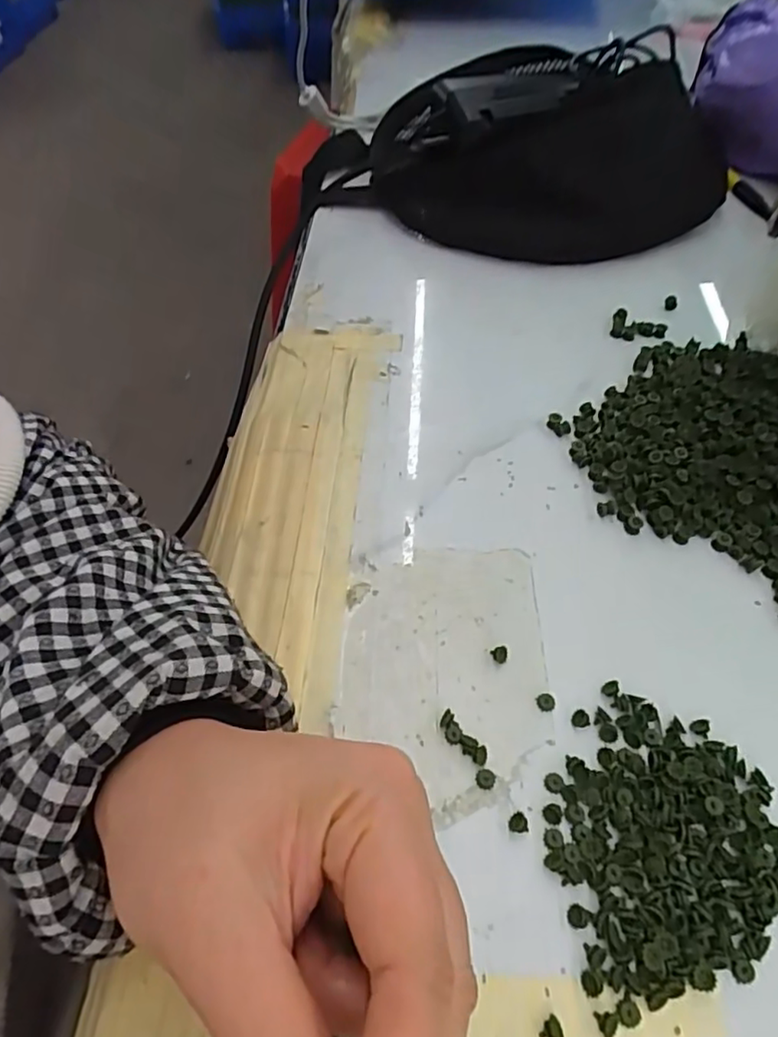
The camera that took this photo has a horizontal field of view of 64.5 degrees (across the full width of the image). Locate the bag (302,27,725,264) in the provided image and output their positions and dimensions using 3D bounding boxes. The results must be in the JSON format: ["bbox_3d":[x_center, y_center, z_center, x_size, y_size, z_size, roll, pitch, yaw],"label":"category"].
[{"bbox_3d":[0.090,-0.250,0.424,0.281,0.090,0.117,-5,55,-3],"label":"bag"}]

